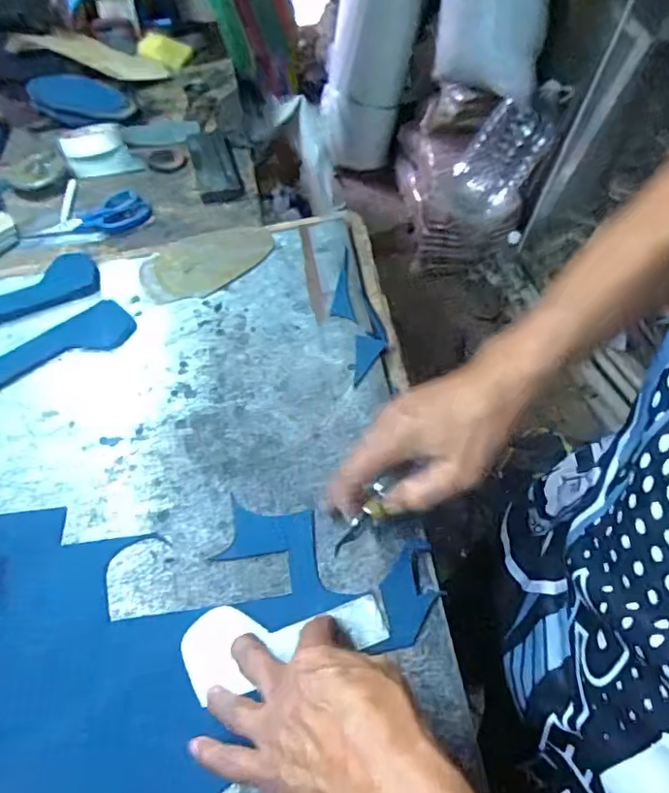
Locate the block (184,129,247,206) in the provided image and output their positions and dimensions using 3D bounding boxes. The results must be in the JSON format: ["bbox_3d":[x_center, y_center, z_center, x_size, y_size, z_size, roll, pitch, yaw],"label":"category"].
[{"bbox_3d":[-0.162,-0.314,0.786,0.056,0.019,0.169,-12,56,-12],"label":"block"}]

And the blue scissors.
[{"bbox_3d":[-0.301,-0.211,0.718,0.143,0.006,0.071,-33,61,-17],"label":"blue scissors"}]

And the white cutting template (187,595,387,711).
[{"bbox_3d":[-0.037,0.161,0.401,0.135,0.006,0.056,-17,54,-8],"label":"white cutting template"}]

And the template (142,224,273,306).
[{"bbox_3d":[-0.138,-0.147,0.625,0.141,0.008,0.089,-29,60,-12],"label":"template"}]

